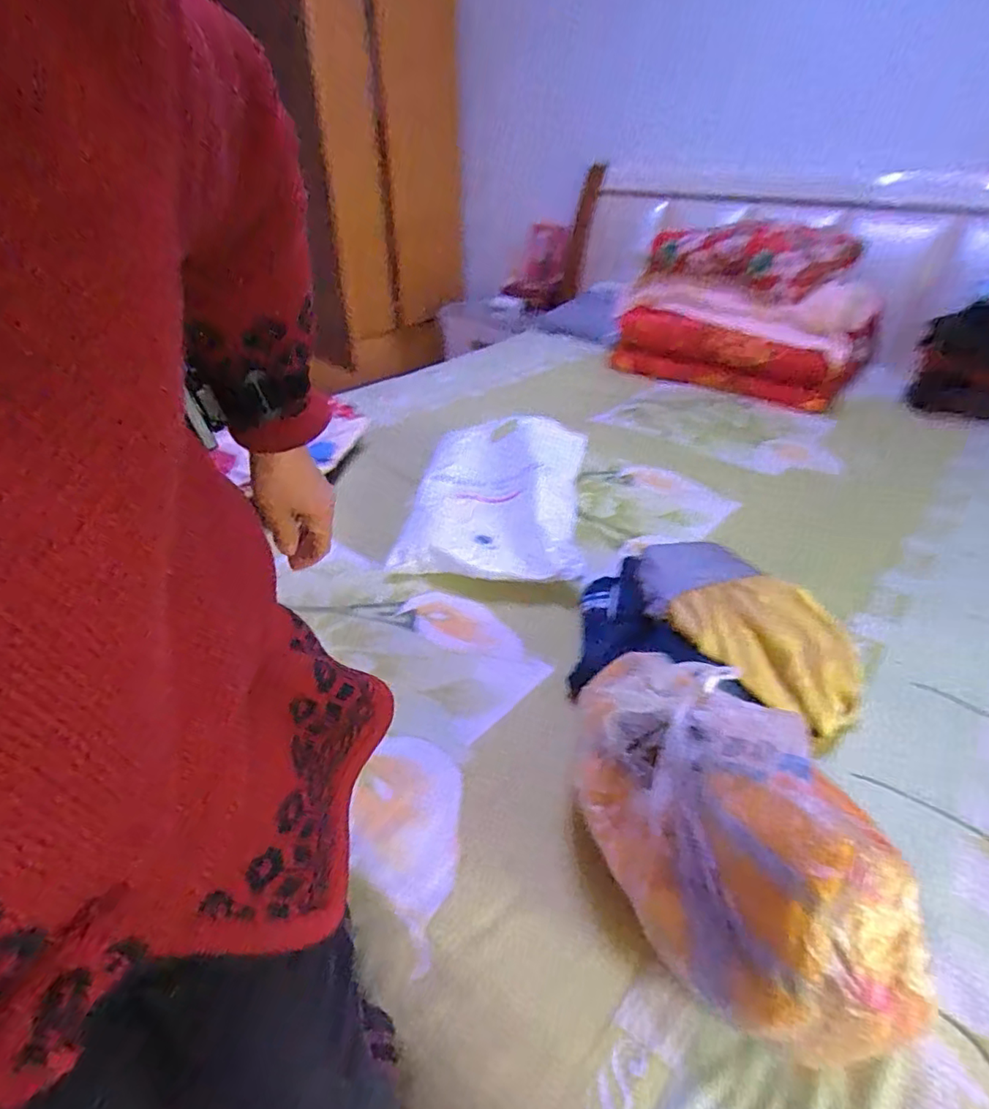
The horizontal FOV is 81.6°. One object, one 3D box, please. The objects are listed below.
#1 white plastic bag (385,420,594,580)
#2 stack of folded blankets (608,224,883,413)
[{"bbox_3d":[0.006,-0.097,0.961,0.269,0.120,0.362,4,35,8],"label":"white plastic bag"},{"bbox_3d":[0.644,-0.642,1.506,0.305,0.359,0.591,-30,44,-35],"label":"stack of folded blankets"}]

